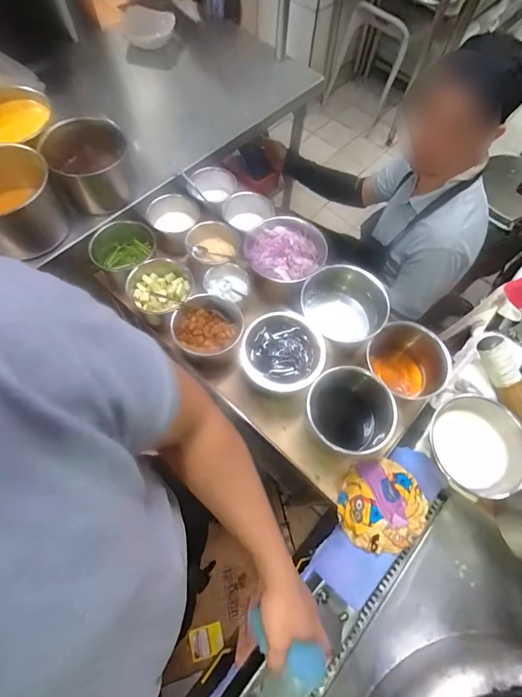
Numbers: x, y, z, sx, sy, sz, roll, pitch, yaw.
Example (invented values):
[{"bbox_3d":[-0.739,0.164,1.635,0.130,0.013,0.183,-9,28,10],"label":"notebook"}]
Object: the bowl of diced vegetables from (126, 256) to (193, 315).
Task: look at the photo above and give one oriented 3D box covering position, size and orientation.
[{"bbox_3d":[-0.218,-0.128,0.775,0.127,0.056,0.129,1,66,-2],"label":"bowl of diced vegetables"}]

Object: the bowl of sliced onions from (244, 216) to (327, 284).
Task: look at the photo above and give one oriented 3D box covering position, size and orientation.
[{"bbox_3d":[0.051,-0.214,0.811,0.175,0.070,0.181,1,66,-2],"label":"bowl of sliced onions"}]

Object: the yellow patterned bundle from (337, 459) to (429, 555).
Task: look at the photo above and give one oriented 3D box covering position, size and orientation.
[{"bbox_3d":[0.220,0.285,0.654,0.146,0.047,0.152,1,66,-2],"label":"yellow patterned bundle"}]

